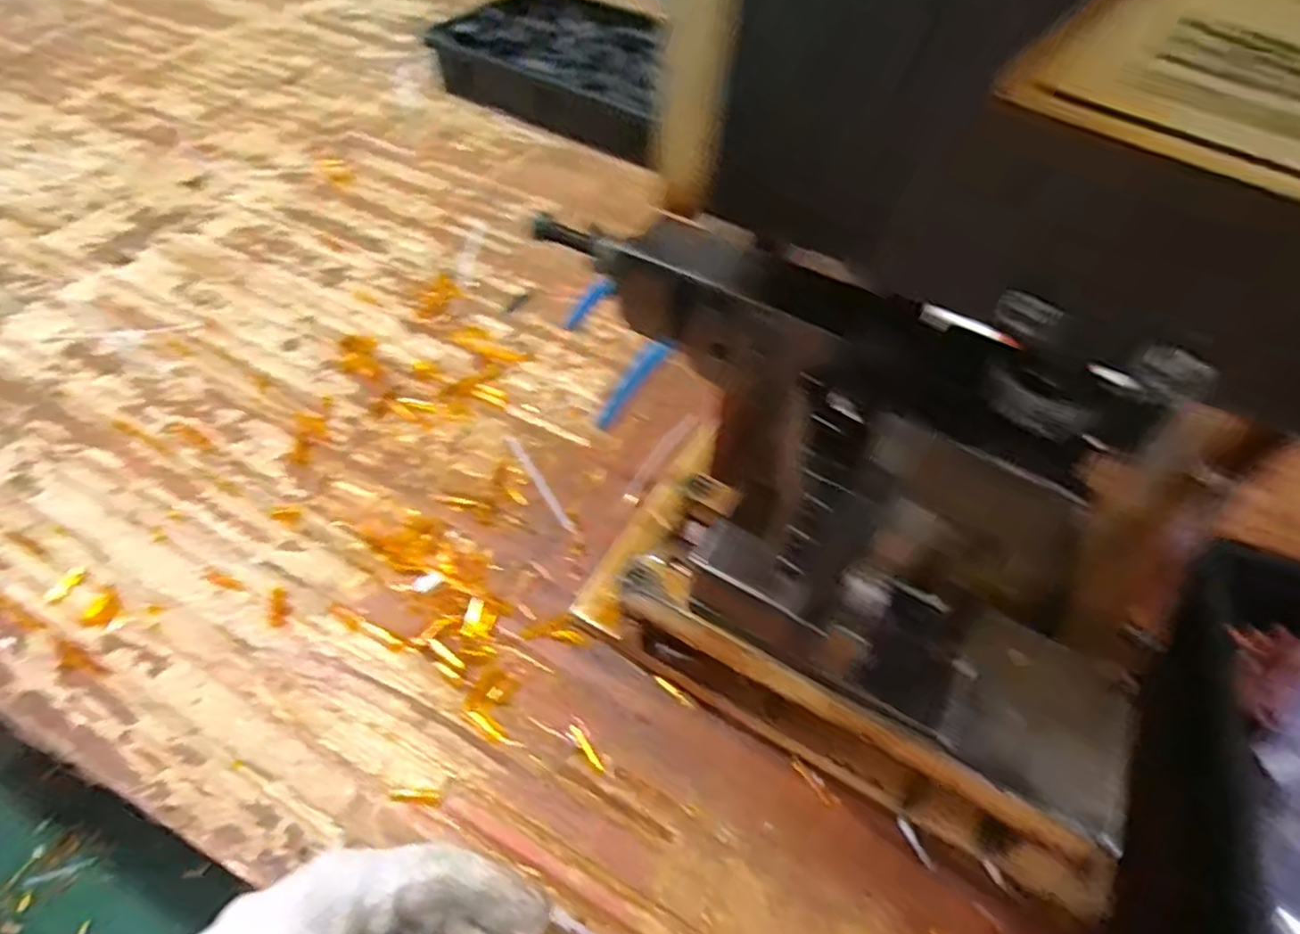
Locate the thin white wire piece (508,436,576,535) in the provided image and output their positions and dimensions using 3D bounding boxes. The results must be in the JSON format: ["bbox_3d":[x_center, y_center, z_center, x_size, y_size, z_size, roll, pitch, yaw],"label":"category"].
[{"bbox_3d":[-0.080,0.011,0.503,0.007,0.005,0.103,-24,57,-22],"label":"thin white wire piece"}]

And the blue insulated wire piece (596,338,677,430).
[{"bbox_3d":[-0.010,-0.048,0.399,0.010,0.064,0.012,49,20,28],"label":"blue insulated wire piece"}]

